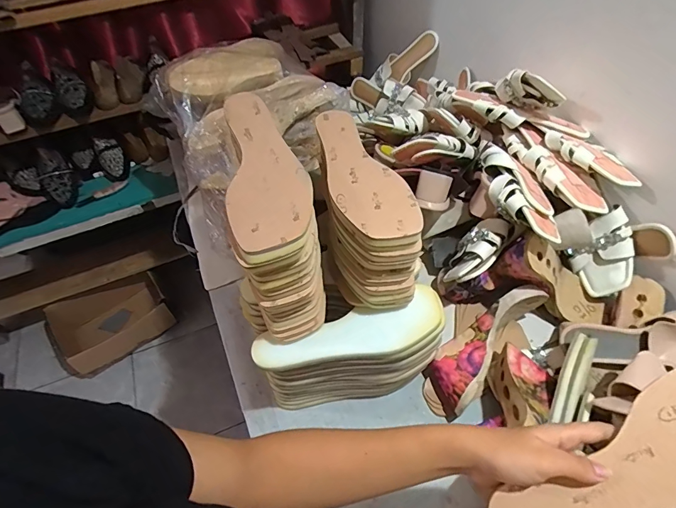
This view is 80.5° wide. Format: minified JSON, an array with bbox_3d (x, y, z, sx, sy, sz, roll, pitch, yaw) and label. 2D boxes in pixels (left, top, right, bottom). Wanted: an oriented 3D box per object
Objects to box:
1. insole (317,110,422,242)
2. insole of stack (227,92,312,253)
[{"bbox_3d":[0.022,-0.105,0.478,0.083,0.008,0.236,-16,52,-10],"label":"insole"},{"bbox_3d":[-0.079,-0.102,0.427,0.079,0.017,0.240,-11,52,-6],"label":"insole of stack"}]

